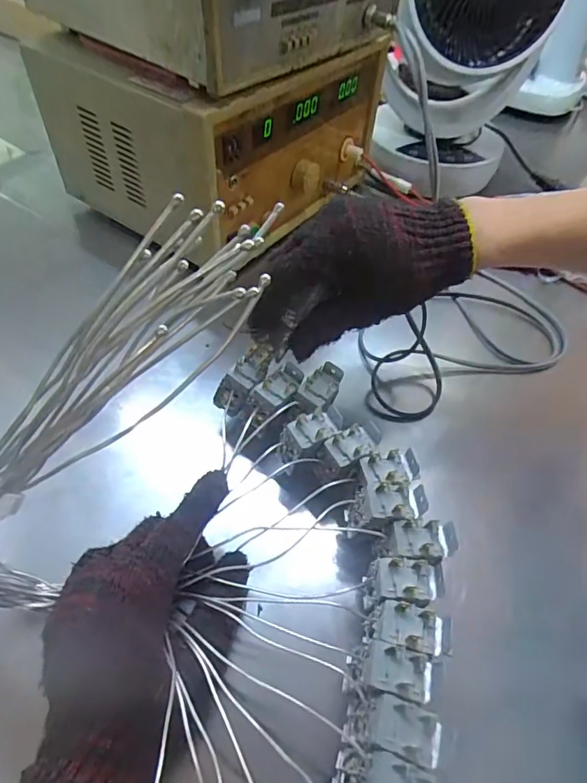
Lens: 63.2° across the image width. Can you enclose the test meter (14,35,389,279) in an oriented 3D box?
[{"bbox_3d":[-0.070,-0.324,0.571,0.246,0.168,0.341,33,55,21],"label":"test meter"}]

